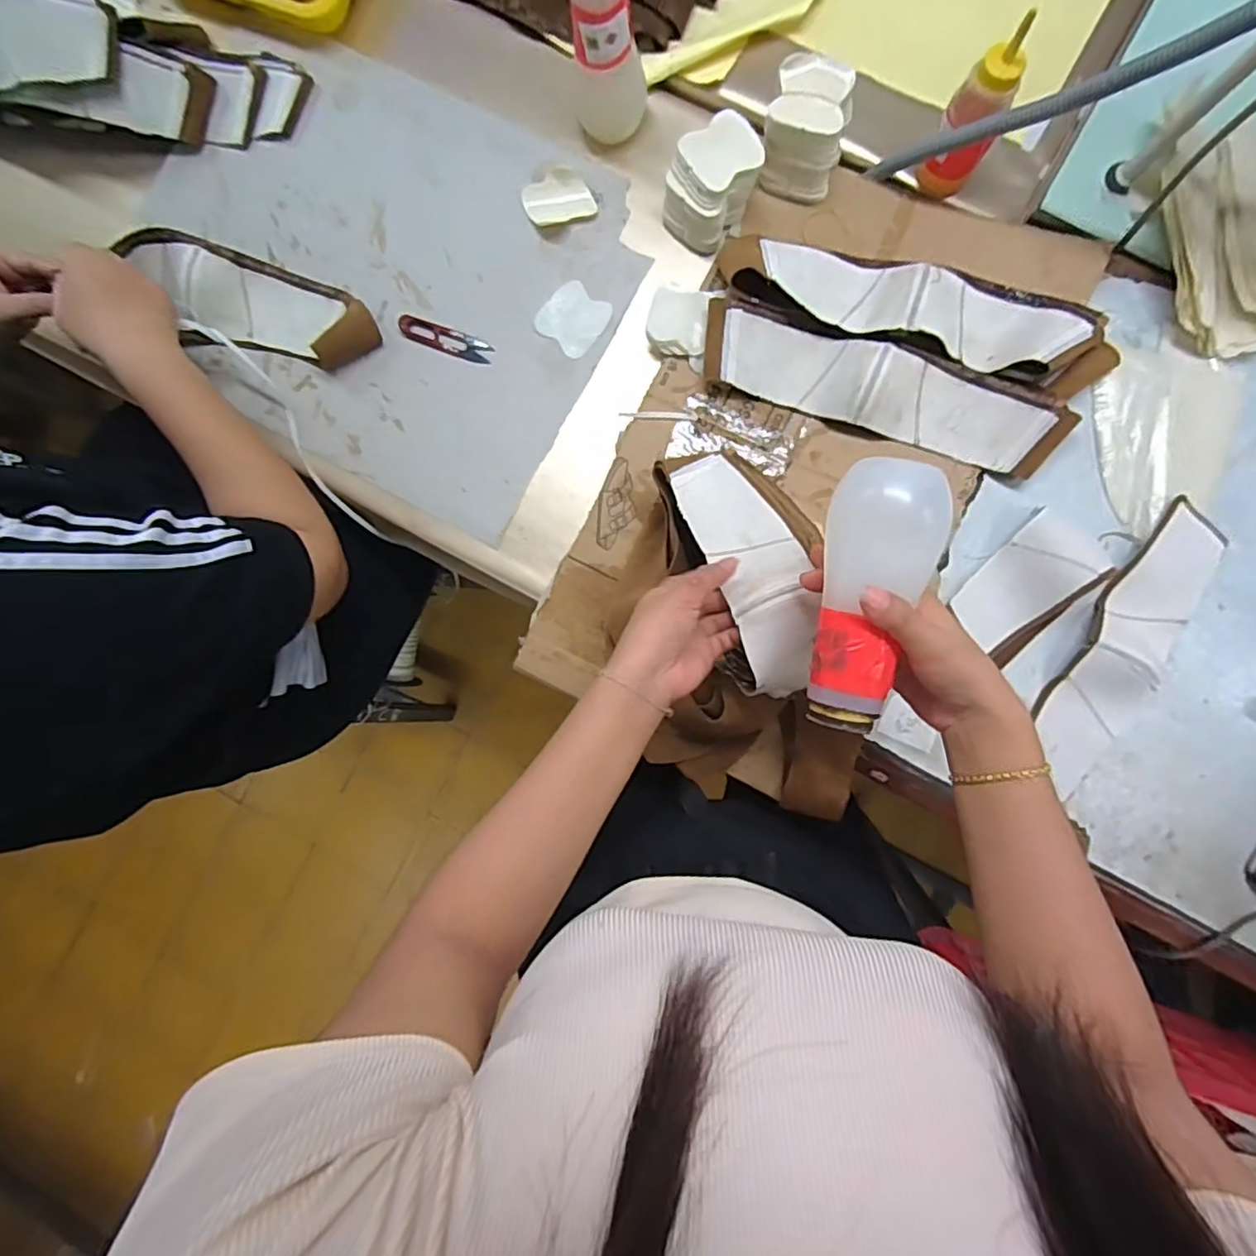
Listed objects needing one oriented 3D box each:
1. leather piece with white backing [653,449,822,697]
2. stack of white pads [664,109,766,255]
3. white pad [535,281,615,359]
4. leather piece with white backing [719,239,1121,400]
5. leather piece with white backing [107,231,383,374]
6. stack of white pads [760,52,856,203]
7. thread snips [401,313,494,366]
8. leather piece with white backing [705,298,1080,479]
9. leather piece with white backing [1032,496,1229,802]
[{"bbox_3d":[0.098,-0.057,0.506,0.107,0.052,0.226,-19,62,5],"label":"leather piece with white backing"},{"bbox_3d":[0.081,-0.429,0.596,0.071,0.065,0.090,43,93,4],"label":"stack of white pads"},{"bbox_3d":[-0.056,-0.318,0.635,0.061,0.005,0.064,39,93,5],"label":"white pad"},{"bbox_3d":[0.258,-0.298,0.560,0.355,0.059,0.091,22,91,5],"label":"leather piece with white backing"},{"bbox_3d":[-0.377,-0.328,0.631,0.230,0.070,0.105,15,91,5],"label":"leather piece with white backing"},{"bbox_3d":[0.167,-0.464,0.582,0.069,0.076,0.074,17,91,5],"label":"stack of white pads"},{"bbox_3d":[-0.190,-0.300,0.643,0.105,0.004,0.027,20,91,5],"label":"thread snips"},{"bbox_3d":[0.229,-0.225,0.579,0.326,0.025,0.078,21,106,9],"label":"leather piece with white backing"},{"bbox_3d":[0.448,0.016,0.555,0.074,0.021,0.261,27,92,5],"label":"leather piece with white backing"}]

